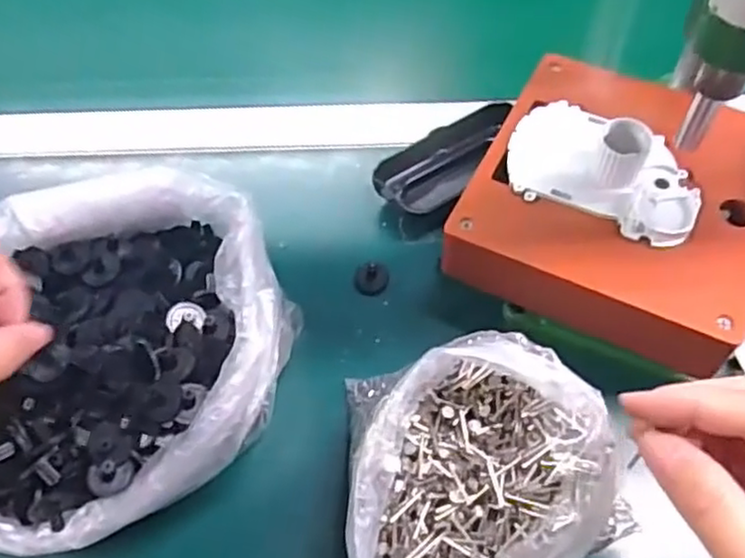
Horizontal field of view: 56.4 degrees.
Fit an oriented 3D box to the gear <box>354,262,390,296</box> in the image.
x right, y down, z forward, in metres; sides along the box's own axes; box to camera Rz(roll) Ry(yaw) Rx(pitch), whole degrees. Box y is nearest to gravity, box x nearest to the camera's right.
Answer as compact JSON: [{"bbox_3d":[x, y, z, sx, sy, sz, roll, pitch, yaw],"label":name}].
[{"bbox_3d":[-0.001,0.000,0.426,0.020,0.010,0.019,5,59,6],"label":"gear"}]

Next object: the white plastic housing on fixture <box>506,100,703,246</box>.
[{"bbox_3d":[0.123,-0.064,0.362,0.101,0.028,0.064,26,63,18],"label":"white plastic housing on fixture"}]

